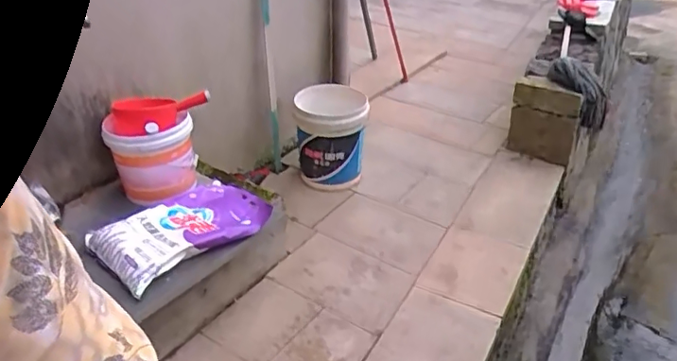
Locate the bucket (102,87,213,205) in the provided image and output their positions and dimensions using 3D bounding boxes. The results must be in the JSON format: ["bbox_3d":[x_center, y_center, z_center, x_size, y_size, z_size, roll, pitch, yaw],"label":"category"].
[{"bbox_3d":[-0.545,-0.108,1.697,0.283,0.250,0.267,-8,34,-11],"label":"bucket"}]

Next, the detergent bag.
[{"bbox_3d":[-0.424,0.131,1.540,0.265,0.047,0.467,27,42,35],"label":"detergent bag"}]

